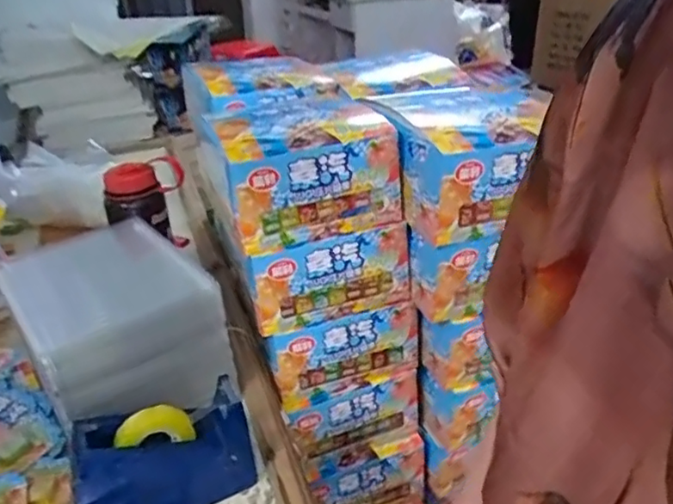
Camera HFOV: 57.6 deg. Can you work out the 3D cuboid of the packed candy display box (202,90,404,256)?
[{"bbox_3d":[-0.036,-0.089,0.597,0.166,0.092,0.159,-11,29,-15],"label":"packed candy display box"}]

